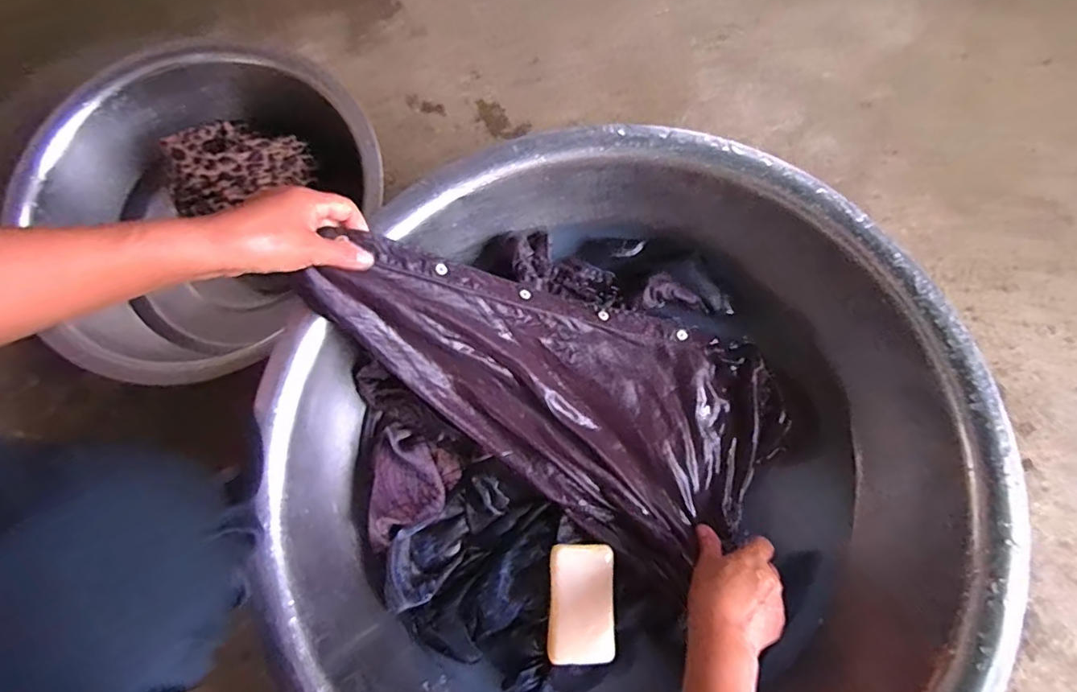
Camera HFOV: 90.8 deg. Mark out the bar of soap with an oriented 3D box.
[{"bbox_3d":[0.043,0.253,0.523,0.065,0.026,0.107,1,76,1],"label":"bar of soap"}]

